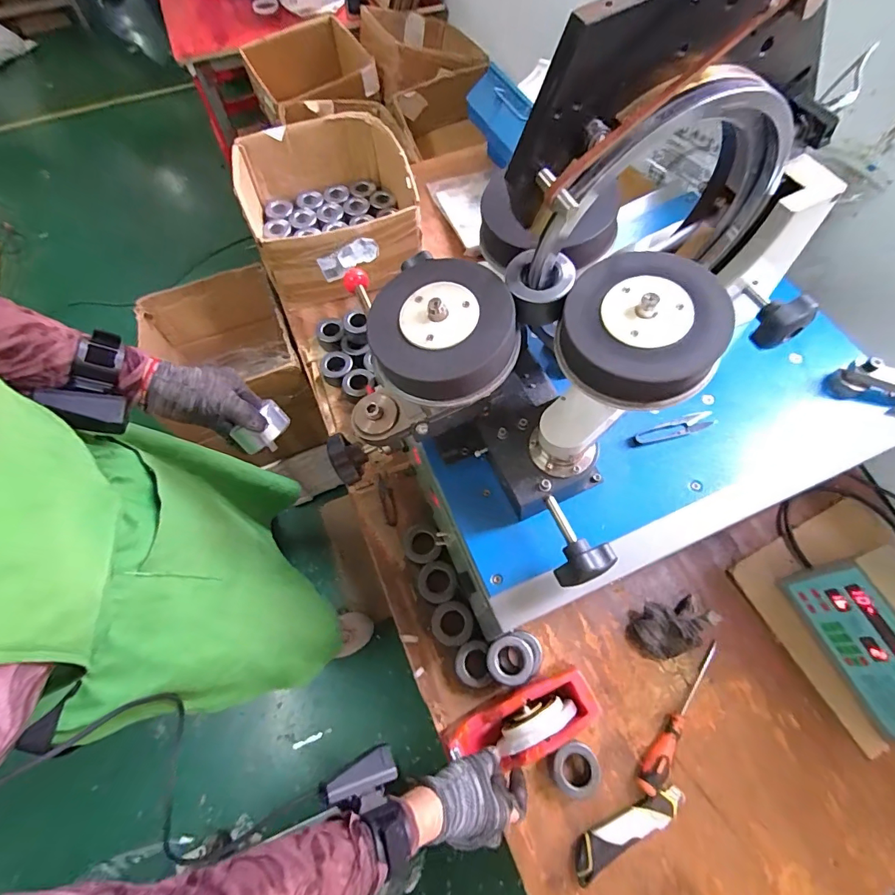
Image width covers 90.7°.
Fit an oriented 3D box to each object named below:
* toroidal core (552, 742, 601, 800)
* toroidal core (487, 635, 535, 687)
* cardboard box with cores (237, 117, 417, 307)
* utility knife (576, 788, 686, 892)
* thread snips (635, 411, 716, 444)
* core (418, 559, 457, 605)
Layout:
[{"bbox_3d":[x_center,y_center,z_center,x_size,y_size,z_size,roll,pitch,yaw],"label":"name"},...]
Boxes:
[{"bbox_3d":[0.163,0.411,0.568,0.059,0.033,0.058,0,64,1],"label":"toroidal core"},{"bbox_3d":[0.085,0.289,0.602,0.059,0.031,0.061,-3,64,0],"label":"toroidal core"},{"bbox_3d":[-0.241,-0.509,0.944,0.345,0.156,0.354,-16,65,-7],"label":"cardboard box with cores"},{"bbox_3d":[0.229,0.482,0.559,0.164,0.017,0.039,-25,66,-11],"label":"utility knife"},{"bbox_3d":[0.285,-0.022,0.552,0.098,0.012,0.021,-15,65,-6],"label":"thread snips"},{"bbox_3d":[-0.017,0.208,0.679,0.059,0.020,0.059,15,65,8],"label":"core"}]

